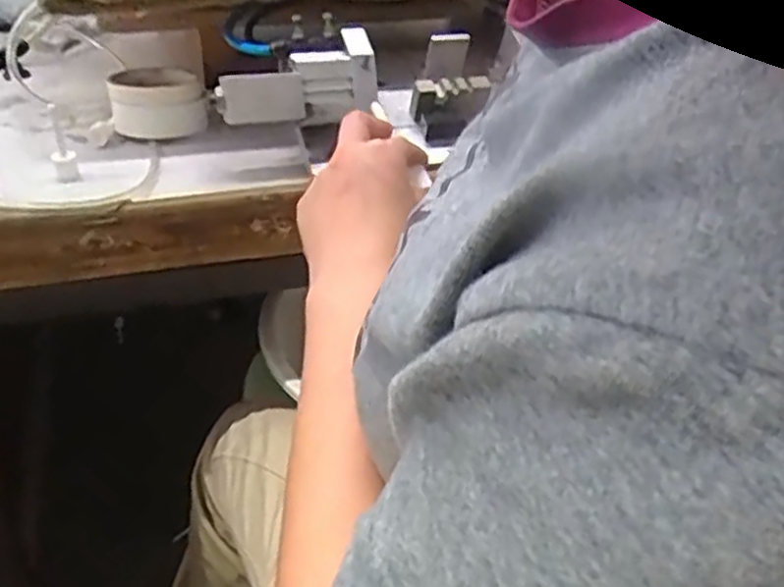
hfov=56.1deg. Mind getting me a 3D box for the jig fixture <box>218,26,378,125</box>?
[{"bbox_3d":[-0.076,-0.172,0.608,0.130,0.052,0.047,-20,40,-12],"label":"jig fixture"}]

